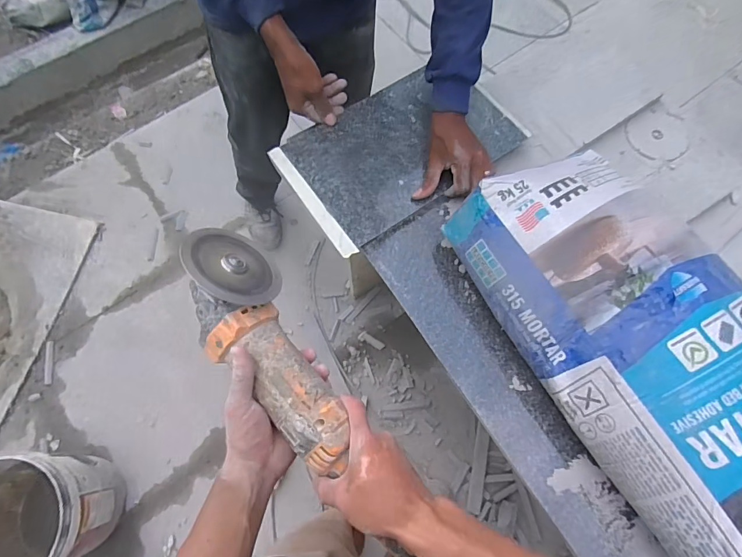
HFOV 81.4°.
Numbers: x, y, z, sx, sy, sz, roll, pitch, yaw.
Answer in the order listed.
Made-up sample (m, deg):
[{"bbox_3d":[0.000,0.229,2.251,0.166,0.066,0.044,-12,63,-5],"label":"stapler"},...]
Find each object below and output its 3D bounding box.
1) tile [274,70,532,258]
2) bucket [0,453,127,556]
[{"bbox_3d":[0.045,-0.213,0.691,0.363,0.012,0.214,-35,74,-12],"label":"tile"},{"bbox_3d":[-0.817,0.598,1.067,0.291,0.322,0.283,0,70,0],"label":"bucket"}]

